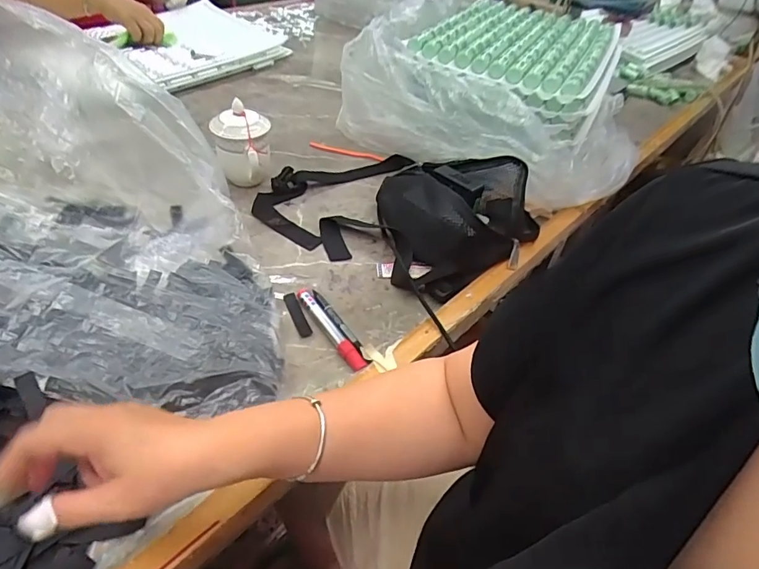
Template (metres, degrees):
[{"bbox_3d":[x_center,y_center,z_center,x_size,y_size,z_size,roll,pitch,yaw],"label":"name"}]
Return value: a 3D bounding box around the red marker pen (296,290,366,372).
[{"bbox_3d":[-0.058,0.051,0.547,0.016,0.016,0.135,-24,52,-28],"label":"red marker pen"}]

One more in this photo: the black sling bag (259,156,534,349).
[{"bbox_3d":[0.031,-0.133,0.704,0.366,0.078,0.310,34,50,25],"label":"black sling bag"}]

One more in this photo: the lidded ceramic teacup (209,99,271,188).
[{"bbox_3d":[-0.211,-0.206,0.723,0.084,0.113,0.079,-1,45,-9],"label":"lidded ceramic teacup"}]

